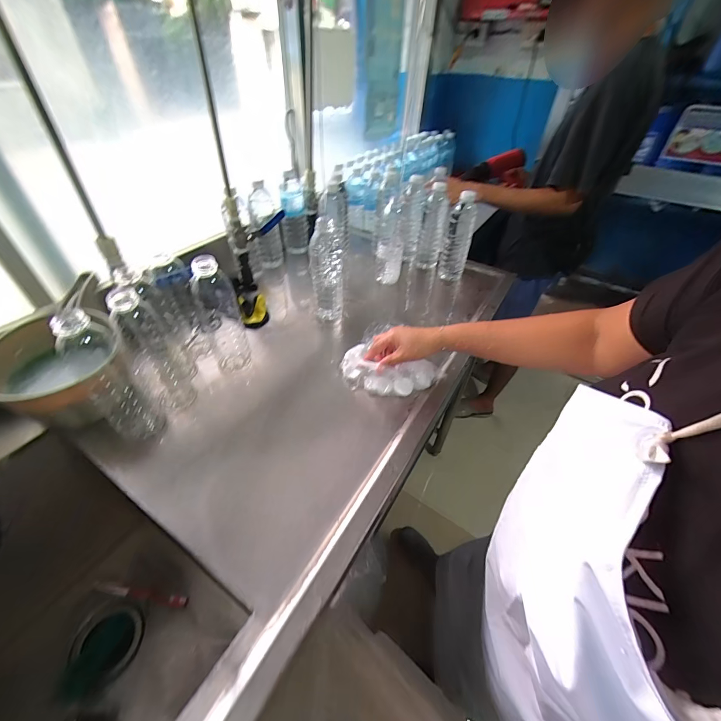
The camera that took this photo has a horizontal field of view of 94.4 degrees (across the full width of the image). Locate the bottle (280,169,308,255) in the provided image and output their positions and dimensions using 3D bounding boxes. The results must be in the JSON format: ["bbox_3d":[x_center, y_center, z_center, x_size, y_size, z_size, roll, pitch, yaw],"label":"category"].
[{"bbox_3d":[-0.175,-0.390,0.886,0.063,0.188,0.074,-4,44,-6],"label":"bottle"}]

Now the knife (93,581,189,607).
[{"bbox_3d":[-0.428,0.456,0.652,0.183,0.019,0.017,7,44,5],"label":"knife"}]

